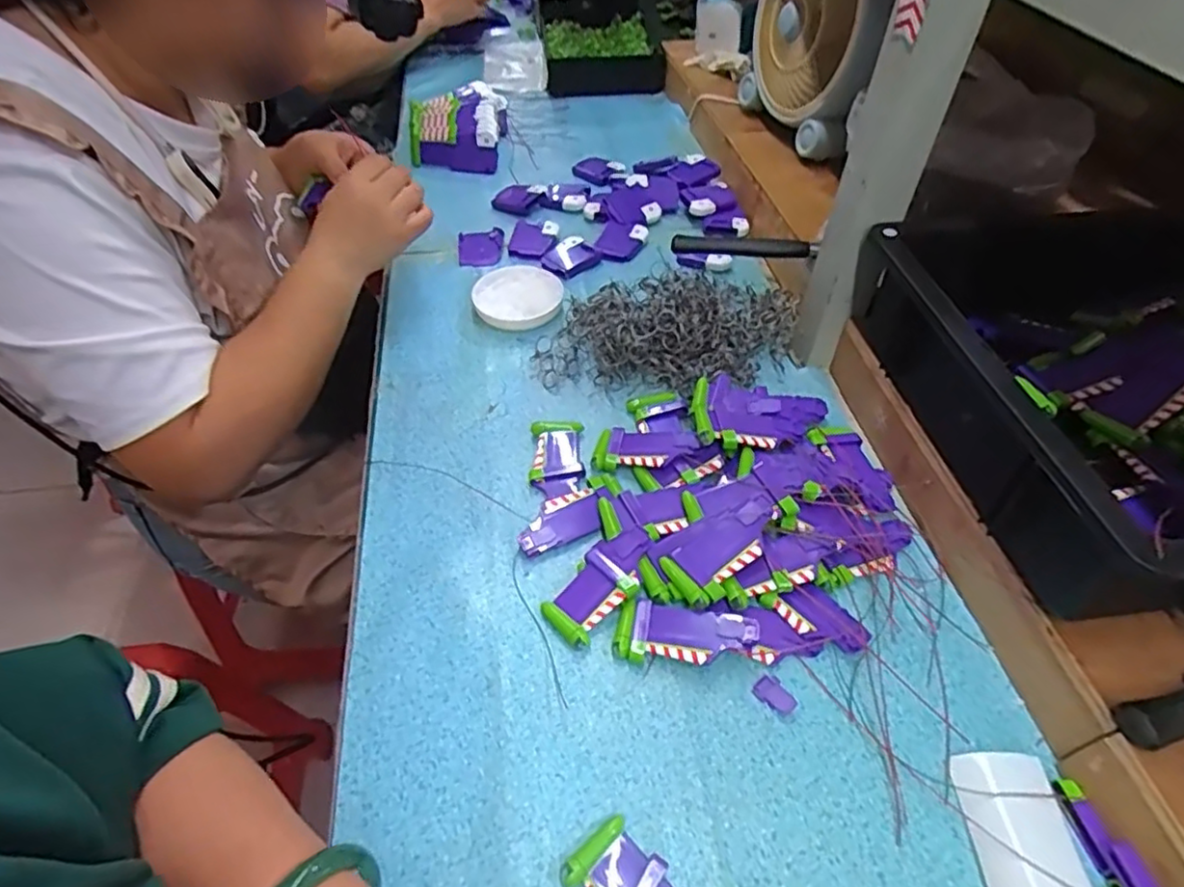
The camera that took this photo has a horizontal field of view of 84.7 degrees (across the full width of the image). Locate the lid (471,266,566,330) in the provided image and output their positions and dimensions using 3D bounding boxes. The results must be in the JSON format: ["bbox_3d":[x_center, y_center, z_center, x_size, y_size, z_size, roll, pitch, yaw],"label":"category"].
[{"bbox_3d":[-0.075,-0.150,0.670,0.089,0.022,0.098,1,48,0],"label":"lid"}]

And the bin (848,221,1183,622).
[{"bbox_3d":[0.456,-0.053,0.455,0.458,0.090,0.328,-5,49,-5],"label":"bin"}]

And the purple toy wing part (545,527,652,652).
[{"bbox_3d":[0.007,0.095,0.450,0.042,0.009,0.089,33,72,25],"label":"purple toy wing part"}]

